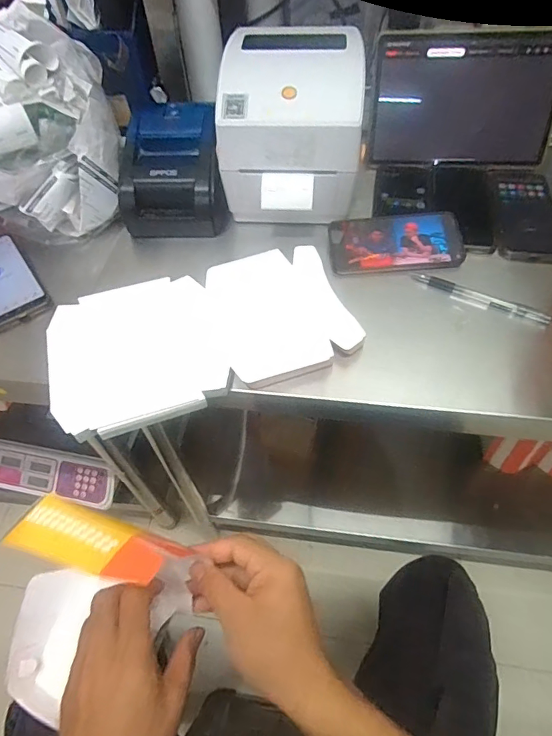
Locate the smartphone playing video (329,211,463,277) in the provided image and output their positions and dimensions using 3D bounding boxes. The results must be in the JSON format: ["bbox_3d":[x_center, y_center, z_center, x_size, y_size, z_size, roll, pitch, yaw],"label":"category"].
[{"bbox_3d":[0.149,-0.157,0.571,0.159,0.007,0.082,-3,70,4],"label":"smartphone playing video"}]

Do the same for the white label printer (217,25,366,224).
[{"bbox_3d":[0.017,-0.302,0.581,0.171,0.153,0.205,3,55,5],"label":"white label printer"}]

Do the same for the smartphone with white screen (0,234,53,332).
[{"bbox_3d":[-0.366,-0.120,0.611,0.075,0.017,0.170,-33,60,-18],"label":"smartphone with white screen"}]

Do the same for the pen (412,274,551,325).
[{"bbox_3d":[0.234,-0.081,0.525,0.153,0.008,0.013,24,59,18],"label":"pen"}]

